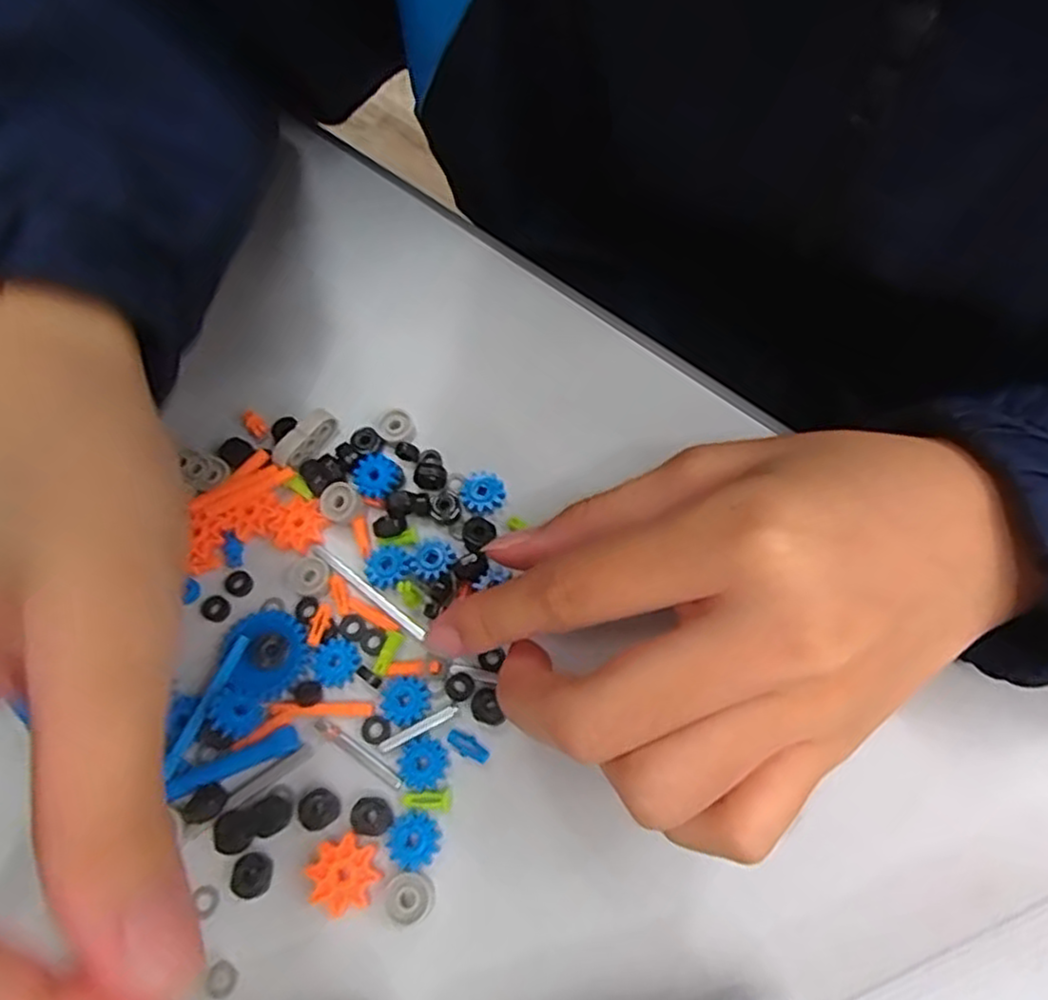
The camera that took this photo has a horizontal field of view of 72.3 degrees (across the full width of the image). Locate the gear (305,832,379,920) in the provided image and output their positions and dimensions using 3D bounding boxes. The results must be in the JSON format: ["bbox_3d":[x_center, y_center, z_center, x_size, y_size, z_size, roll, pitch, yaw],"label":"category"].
[{"bbox_3d":[-0.046,0.096,0.185,0.017,0.004,0.018,24,70,15],"label":"gear"}]

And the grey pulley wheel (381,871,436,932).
[{"bbox_3d":[-0.029,0.100,0.180,0.011,0.004,0.013,35,73,19],"label":"grey pulley wheel"}]

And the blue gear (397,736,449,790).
[{"bbox_3d":[-0.028,0.072,0.195,0.013,0.004,0.013,-2,65,4],"label":"blue gear"}]

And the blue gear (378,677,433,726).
[{"bbox_3d":[-0.034,0.056,0.202,0.013,0.004,0.012,4,66,7],"label":"blue gear"}]

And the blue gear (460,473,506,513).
[{"bbox_3d":[-0.013,-0.003,0.228,0.013,0.004,0.013,-2,65,4],"label":"blue gear"}]

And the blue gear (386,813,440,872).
[{"bbox_3d":[-0.029,0.089,0.186,0.013,0.004,0.012,7,66,8],"label":"blue gear"}]

